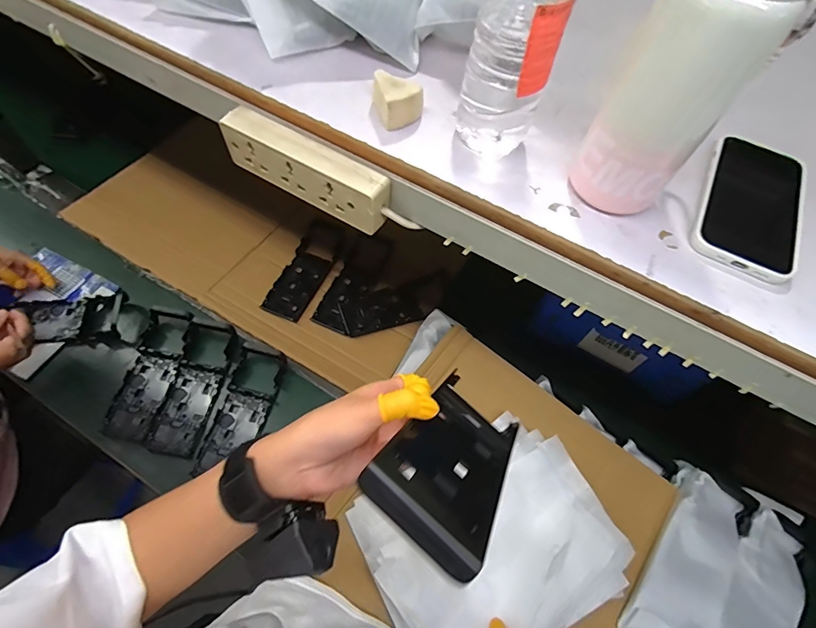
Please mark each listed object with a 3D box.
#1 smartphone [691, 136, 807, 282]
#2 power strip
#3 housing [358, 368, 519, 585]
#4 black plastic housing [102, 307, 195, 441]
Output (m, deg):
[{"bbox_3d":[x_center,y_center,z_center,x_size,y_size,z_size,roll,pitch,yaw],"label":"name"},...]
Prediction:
[{"bbox_3d":[0.283,-0.092,0.343,0.074,0.010,0.150,27,62,11],"label":"smartphone"},{"bbox_3d":[-0.095,-0.134,0.389,0.168,0.053,0.028,30,62,12],"label":"power strip"},{"bbox_3d":[0.036,0.098,0.295,0.076,0.016,0.173,34,19,14],"label":"housing"},{"bbox_3d":[-0.435,0.098,0.701,0.084,0.046,0.216,13,73,3],"label":"black plastic housing"}]

